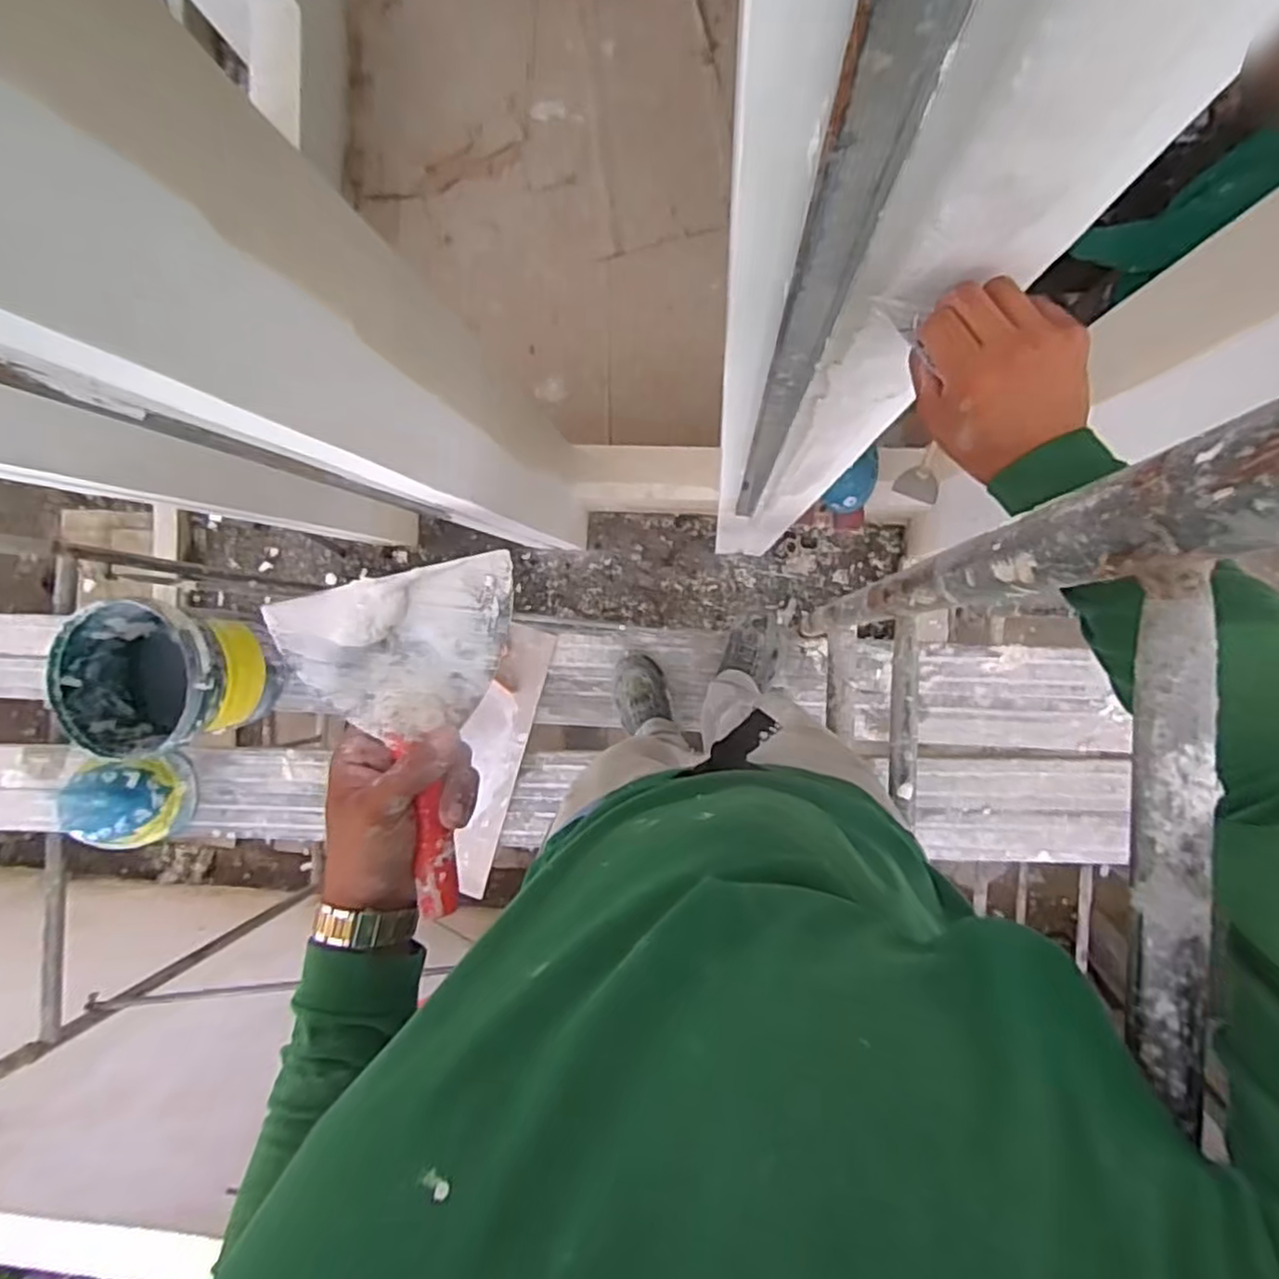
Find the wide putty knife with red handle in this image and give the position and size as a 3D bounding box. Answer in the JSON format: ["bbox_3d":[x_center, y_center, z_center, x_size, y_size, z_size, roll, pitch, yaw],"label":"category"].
[{"bbox_3d":[-0.126,0.061,0.426,0.135,0.026,0.197,-13,92,6],"label":"wide putty knife with red handle"}]

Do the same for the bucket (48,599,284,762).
[{"bbox_3d":[-0.950,0.070,1.459,0.309,0.263,0.292,2,93,6],"label":"bucket"}]

